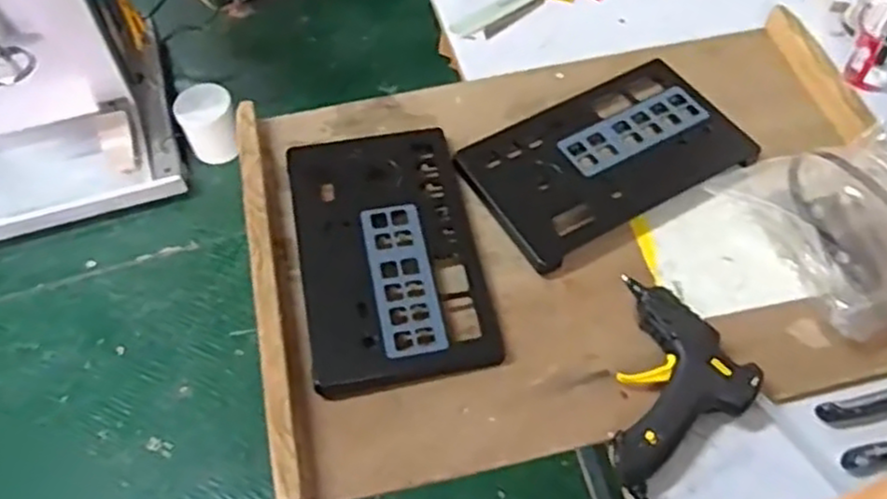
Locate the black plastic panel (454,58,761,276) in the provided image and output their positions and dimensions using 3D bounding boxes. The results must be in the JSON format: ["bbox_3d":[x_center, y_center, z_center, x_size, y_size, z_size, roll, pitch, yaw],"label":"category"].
[{"bbox_3d":[0.151,-0.090,0.705,0.246,0.016,0.152,-25,59,-14],"label":"black plastic panel"}]

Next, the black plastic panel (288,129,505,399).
[{"bbox_3d":[-0.047,-0.002,0.652,0.150,0.019,0.245,-8,59,-9],"label":"black plastic panel"}]

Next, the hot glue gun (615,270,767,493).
[{"bbox_3d":[0.188,0.106,0.577,0.101,0.032,0.156,6,56,6],"label":"hot glue gun"}]

